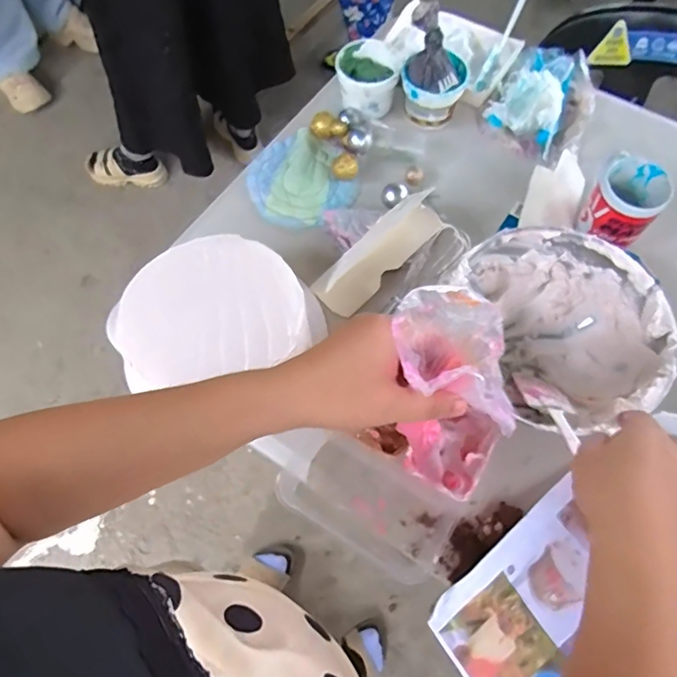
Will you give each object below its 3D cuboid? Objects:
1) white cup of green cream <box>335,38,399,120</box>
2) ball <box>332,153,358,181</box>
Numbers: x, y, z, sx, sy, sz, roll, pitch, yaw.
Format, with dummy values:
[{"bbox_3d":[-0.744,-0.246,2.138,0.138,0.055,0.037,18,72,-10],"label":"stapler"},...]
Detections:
[{"bbox_3d":[0.042,-0.388,0.773,0.087,0.066,0.098,3,61,1],"label":"white cup of green cream"},{"bbox_3d":[0.010,-0.240,0.728,0.036,0.032,0.035,0,61,-1],"label":"ball"}]

